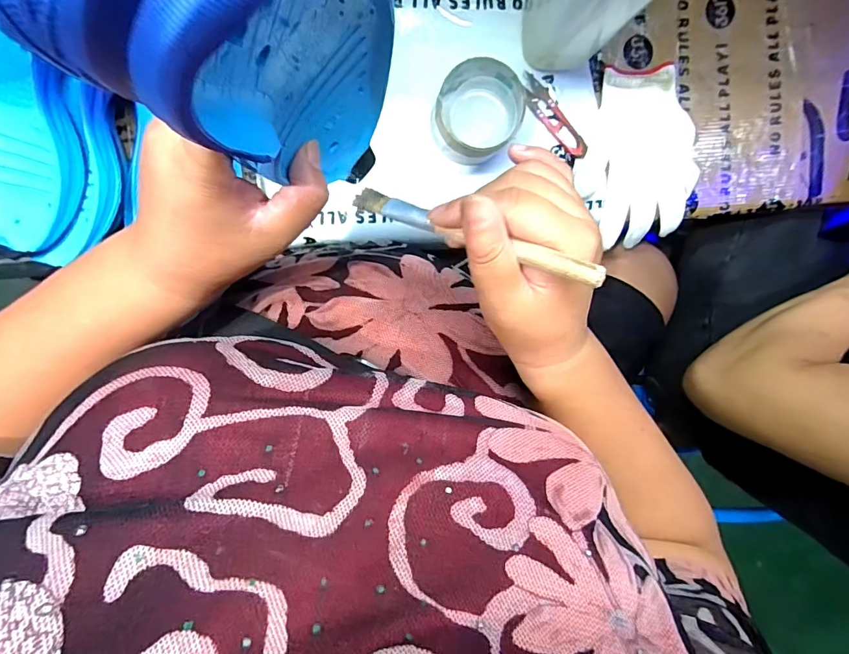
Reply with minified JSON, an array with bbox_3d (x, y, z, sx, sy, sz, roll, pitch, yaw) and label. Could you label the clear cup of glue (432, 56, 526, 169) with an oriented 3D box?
[{"bbox_3d":[0.051,-0.206,0.428,0.077,0.054,0.086,40,93,-6],"label":"clear cup of glue"}]

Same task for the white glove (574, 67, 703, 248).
[{"bbox_3d":[0.231,-0.183,0.475,0.122,0.021,0.173,-6,97,-2],"label":"white glove"}]

